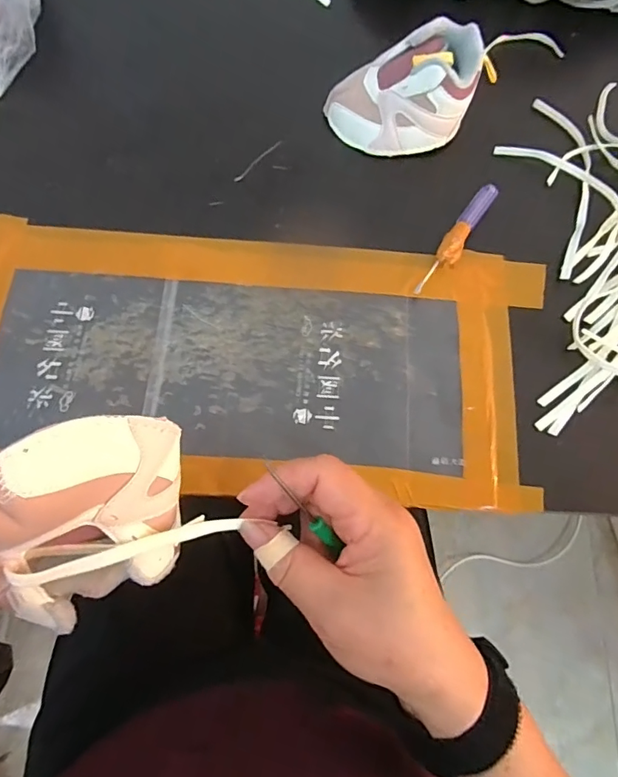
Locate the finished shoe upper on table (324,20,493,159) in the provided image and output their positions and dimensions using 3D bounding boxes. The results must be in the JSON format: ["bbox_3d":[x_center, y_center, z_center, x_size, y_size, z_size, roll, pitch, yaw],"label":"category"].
[{"bbox_3d":[0.084,-0.258,0.417,0.129,0.063,0.088,-14,73,-6],"label":"finished shoe upper on table"}]

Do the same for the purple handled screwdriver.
[{"bbox_3d":[0.122,-0.123,0.397,0.018,0.011,0.116,31,73,8],"label":"purple handled screwdriver"}]

